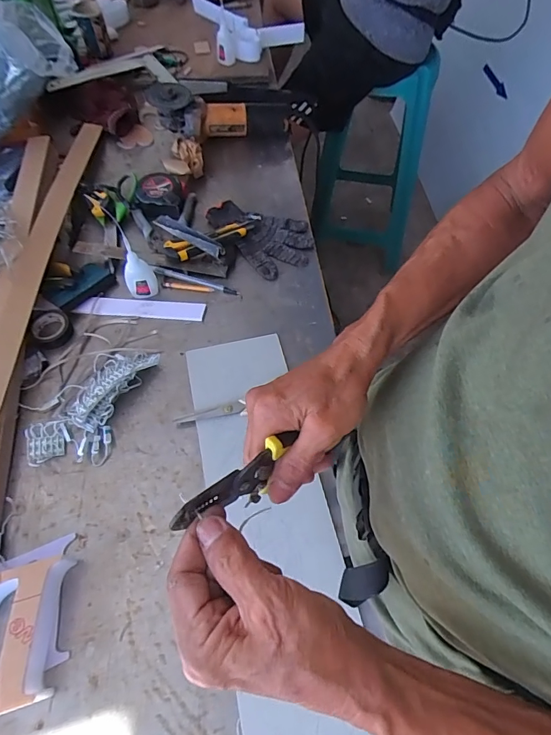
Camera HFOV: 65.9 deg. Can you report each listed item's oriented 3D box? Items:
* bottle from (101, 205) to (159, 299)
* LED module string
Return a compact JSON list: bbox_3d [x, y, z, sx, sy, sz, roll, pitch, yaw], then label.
[{"bbox_3d":[-0.208,-0.160,0.619,0.041,0.144,0.032,-5,60,-4],"label":"bottle"},{"bbox_3d":[-0.237,0.045,0.560,0.093,0.032,0.194,25,63,14],"label":"LED module string"}]

